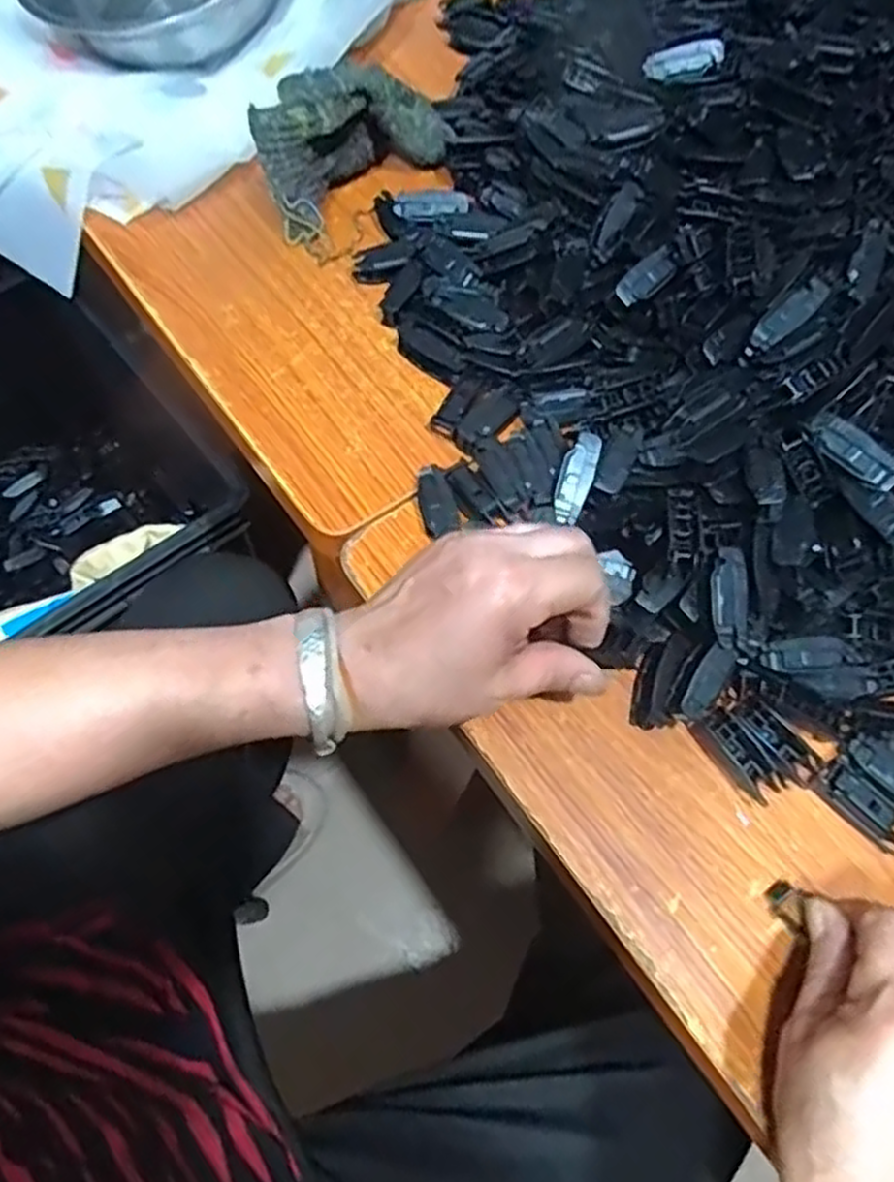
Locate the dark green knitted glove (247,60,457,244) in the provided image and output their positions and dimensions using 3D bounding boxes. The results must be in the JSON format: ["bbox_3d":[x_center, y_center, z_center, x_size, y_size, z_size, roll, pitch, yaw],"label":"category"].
[{"bbox_3d":[-0.056,-0.293,0.494,0.137,0.079,0.043,-35,72,-16],"label":"dark green knitted glove"}]

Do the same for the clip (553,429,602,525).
[{"bbox_3d":[0.070,-0.062,0.408,0.017,0.011,0.048,17,88,5],"label":"clip"}]

